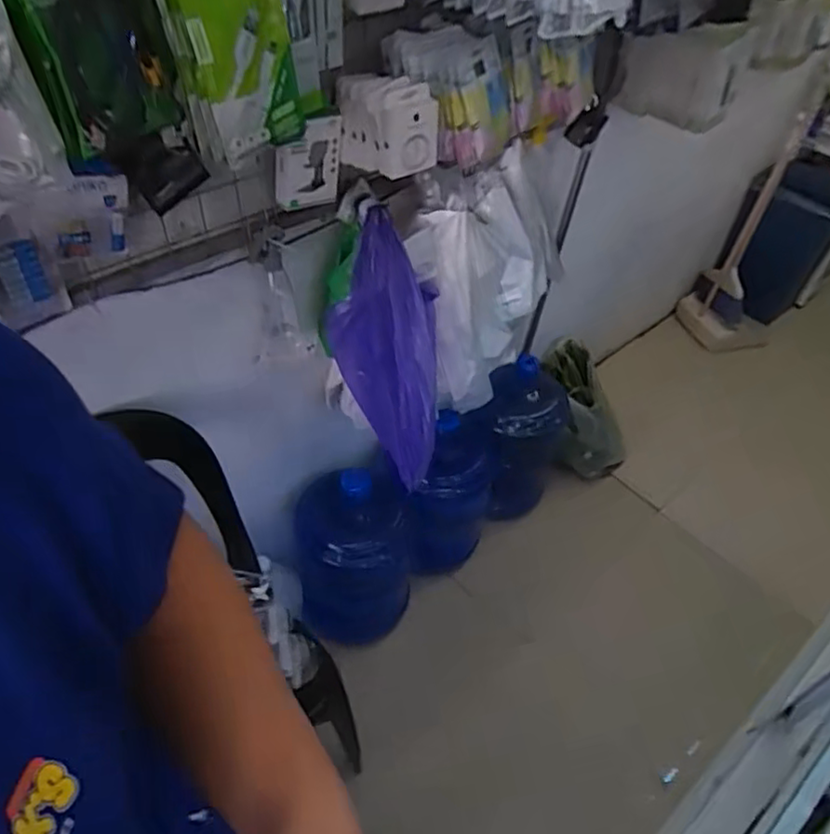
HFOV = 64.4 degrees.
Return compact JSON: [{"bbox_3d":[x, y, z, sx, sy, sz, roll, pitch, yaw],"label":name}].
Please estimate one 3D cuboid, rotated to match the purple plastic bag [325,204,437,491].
[{"bbox_3d":[-0.045,-0.100,1.094,0.175,0.459,0.086,-11,17,-12],"label":"purple plastic bag"}]

